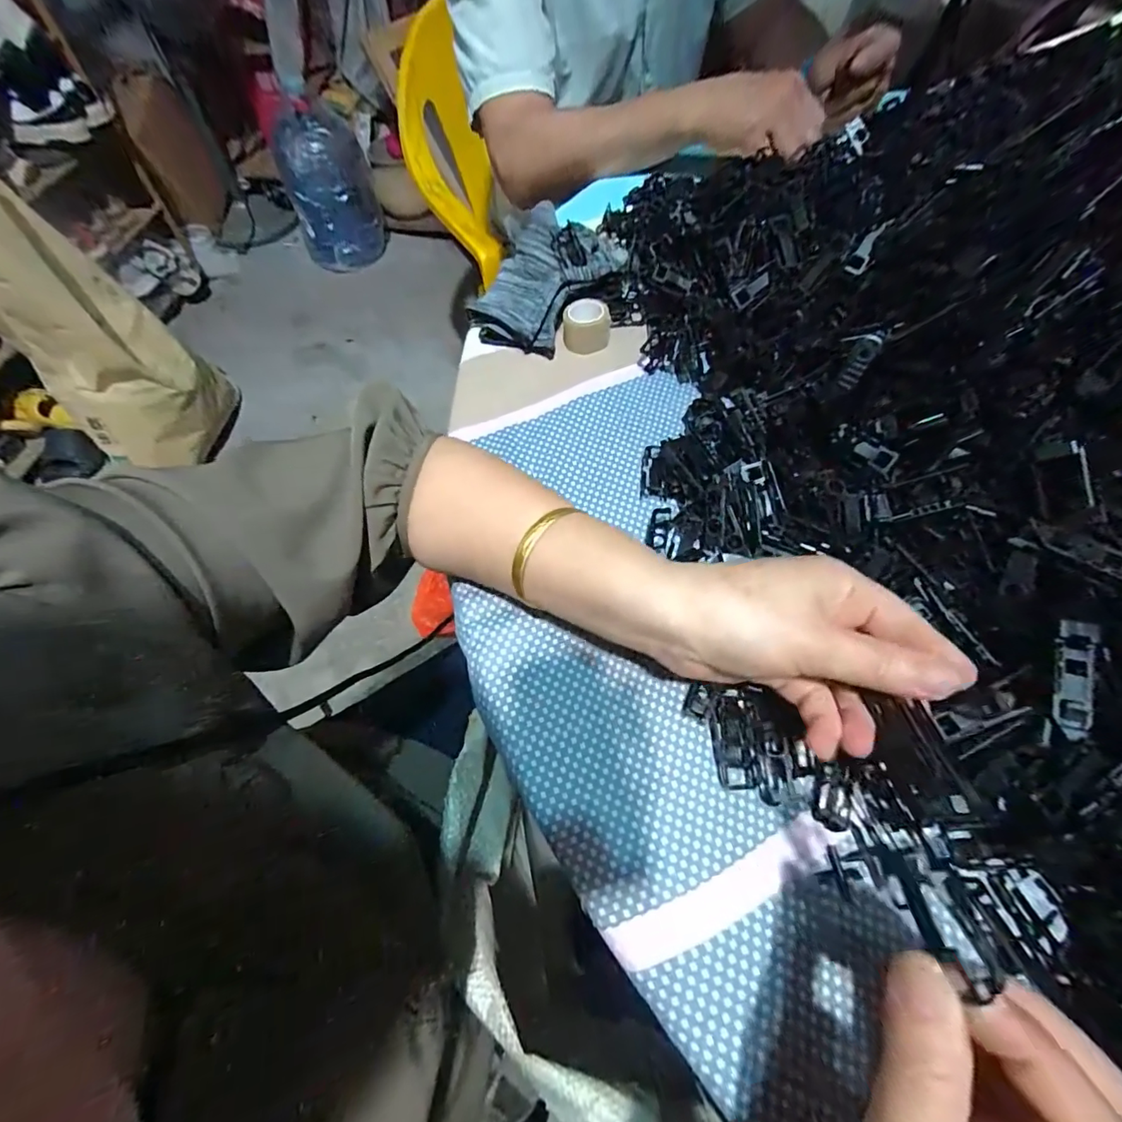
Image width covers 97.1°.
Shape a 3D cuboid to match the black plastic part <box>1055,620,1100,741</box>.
[{"bbox_3d":[0.232,0.053,0.223,0.013,0.004,0.052,15,78,10],"label":"black plastic part"}]

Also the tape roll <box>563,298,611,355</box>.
[{"bbox_3d":[0.021,-0.191,0.403,0.036,0.027,0.036,2,61,2],"label":"tape roll"}]

